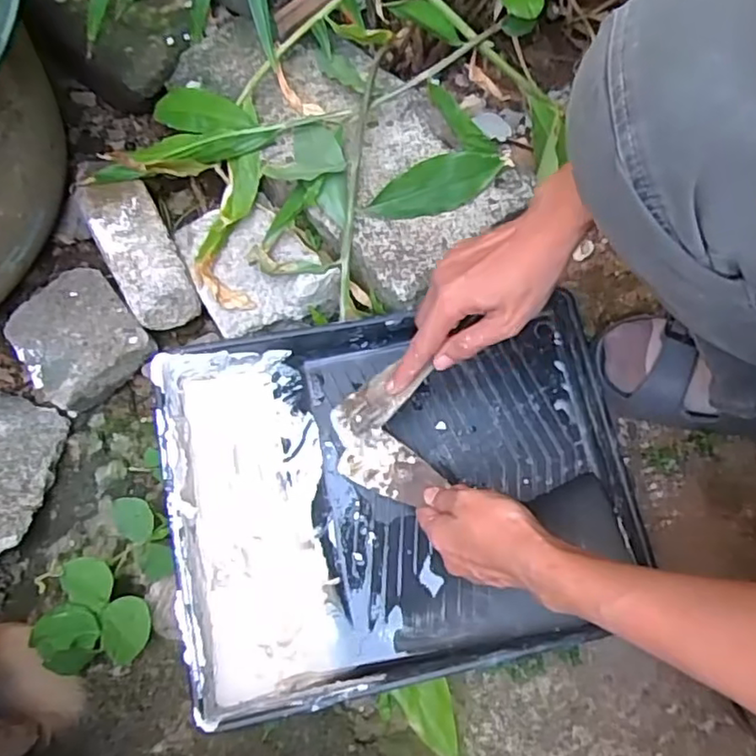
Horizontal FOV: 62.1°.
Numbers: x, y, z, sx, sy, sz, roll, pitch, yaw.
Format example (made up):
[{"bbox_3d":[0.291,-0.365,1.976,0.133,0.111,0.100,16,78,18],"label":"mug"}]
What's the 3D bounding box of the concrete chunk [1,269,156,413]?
[{"bbox_3d":[-0.289,-0.039,0.613,0.108,0.049,0.120,-37,71,-10],"label":"concrete chunk"}]

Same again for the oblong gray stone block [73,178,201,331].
[{"bbox_3d":[-0.232,-0.126,0.609,0.067,0.051,0.161,-28,70,-7],"label":"oblong gray stone block"}]

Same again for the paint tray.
[{"bbox_3d":[0.021,0.089,0.502,0.349,0.077,0.272,-12,67,-1],"label":"paint tray"}]

